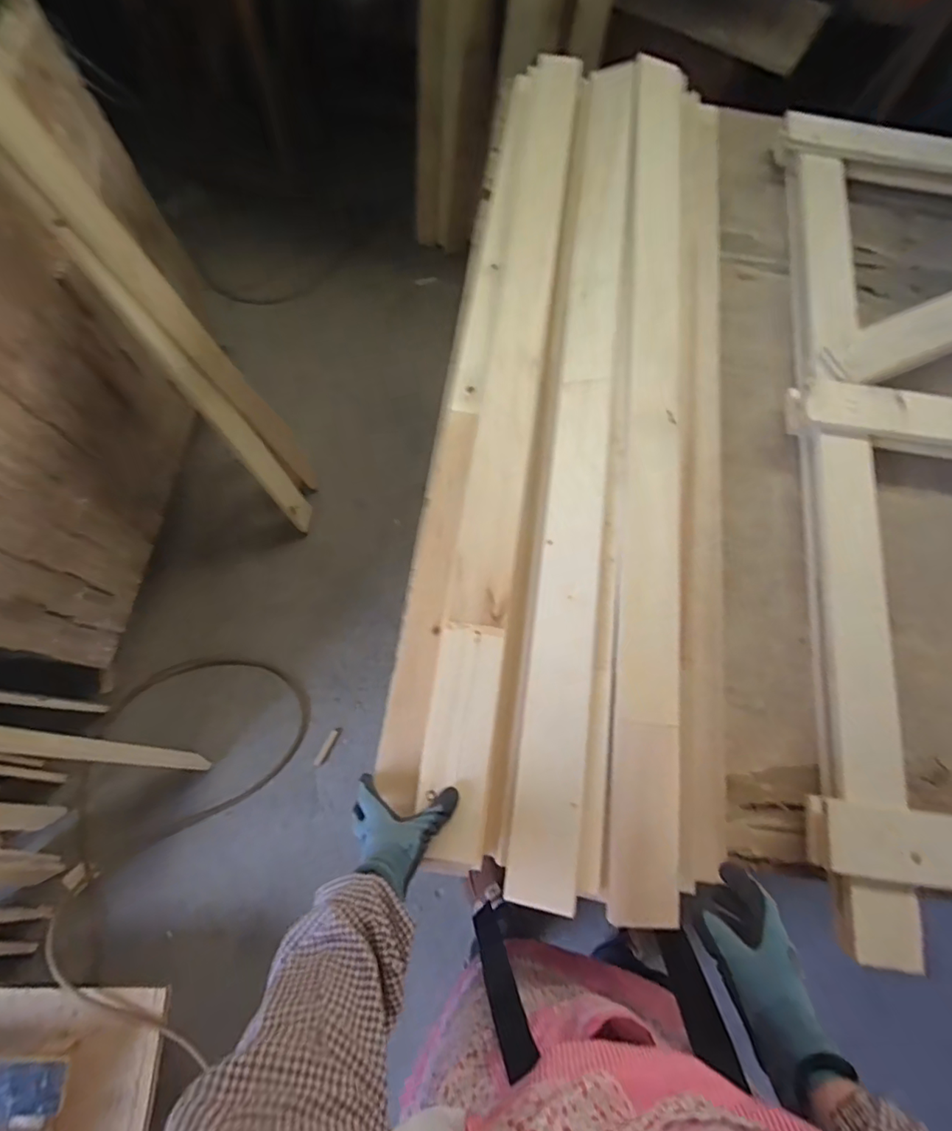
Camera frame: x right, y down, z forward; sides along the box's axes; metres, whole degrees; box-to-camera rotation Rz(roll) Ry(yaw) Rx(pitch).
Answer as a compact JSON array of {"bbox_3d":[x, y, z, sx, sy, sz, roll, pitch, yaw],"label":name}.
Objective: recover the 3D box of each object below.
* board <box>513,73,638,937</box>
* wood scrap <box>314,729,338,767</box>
[{"bbox_3d":[0.143,-0.227,0.705,0.081,0.017,1.192,2,72,20],"label":"board"},{"bbox_3d":[-0.350,0.426,1.237,0.019,0.007,0.085,25,72,6],"label":"wood scrap"}]

